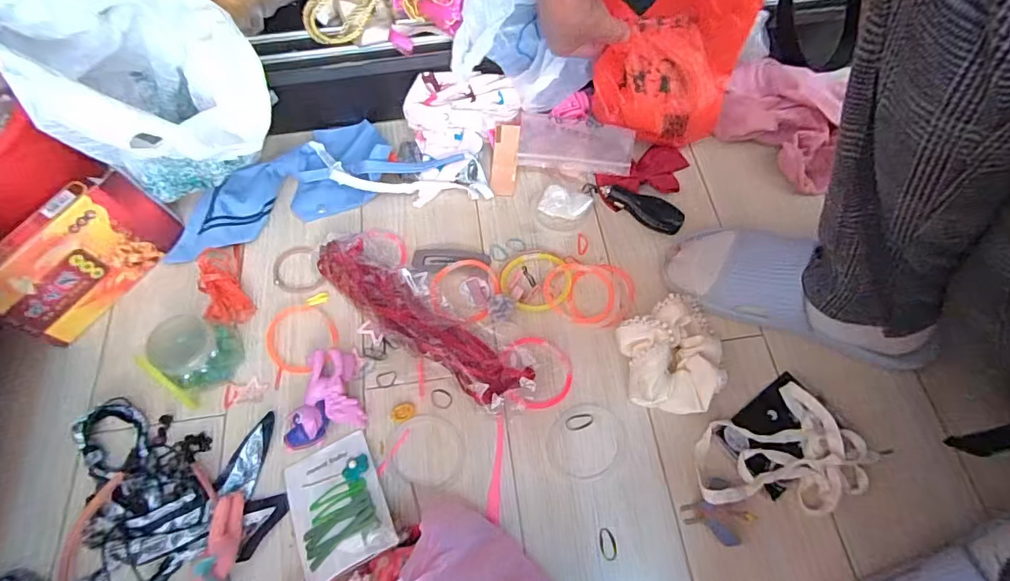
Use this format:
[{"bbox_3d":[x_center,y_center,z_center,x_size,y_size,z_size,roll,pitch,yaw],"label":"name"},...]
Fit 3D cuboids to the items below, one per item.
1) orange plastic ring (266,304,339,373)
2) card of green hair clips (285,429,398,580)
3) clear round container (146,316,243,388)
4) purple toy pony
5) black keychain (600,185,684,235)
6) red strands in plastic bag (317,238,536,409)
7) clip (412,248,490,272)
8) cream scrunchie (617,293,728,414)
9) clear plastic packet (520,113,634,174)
[{"bbox_3d":[-0.205,0.046,0.493,0.071,0.004,0.066,-1,65,2],"label":"orange plastic ring"},{"bbox_3d":[-0.139,0.176,0.410,0.072,0.017,0.113,-28,41,-9],"label":"card of green hair clips"},{"bbox_3d":[-0.292,0.054,0.466,0.070,0.047,0.063,24,69,13],"label":"clear round container"},{"bbox_3d":[-0.169,0.096,0.455,0.066,0.030,0.083,-17,66,-6],"label":"purple toy pony"},{"bbox_3d":[0.150,-0.092,0.545,0.092,0.015,0.035,24,69,13],"label":"black keychain"},{"bbox_3d":[-0.090,0.026,0.480,0.252,0.042,0.052,35,71,16],"label":"red strands in plastic bag"},{"bbox_3d":[-0.057,-0.036,0.528,0.080,0.012,0.029,-1,65,2],"label":"clip"},{"bbox_3d":[0.153,0.054,0.460,0.093,0.042,0.106,7,66,6],"label":"cream scrunchie"},{"bbox_3d":[0.079,-0.163,0.567,0.128,0.030,0.061,9,66,6],"label":"clear plastic packet"}]

